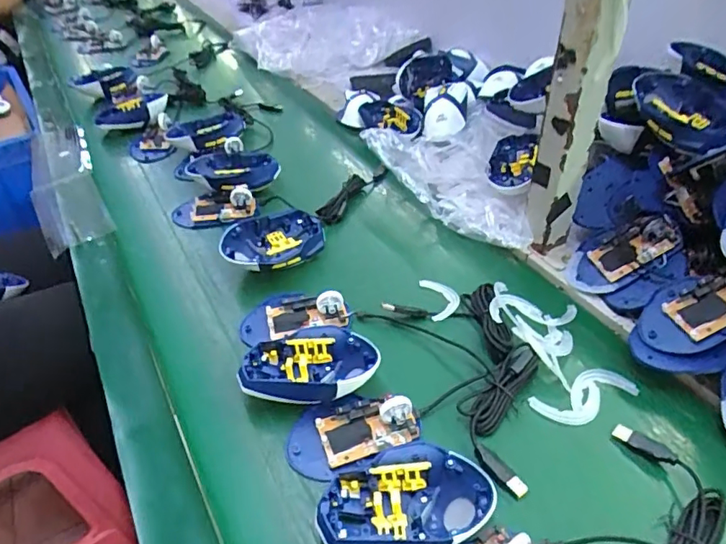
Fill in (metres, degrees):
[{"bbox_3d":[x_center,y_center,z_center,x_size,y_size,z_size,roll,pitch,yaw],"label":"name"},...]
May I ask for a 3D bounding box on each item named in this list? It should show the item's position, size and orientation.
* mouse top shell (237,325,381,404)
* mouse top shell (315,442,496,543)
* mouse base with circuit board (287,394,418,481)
[{"bbox_3d":[-0.048,0.087,0.472,0.121,0.041,0.077,-6,42,-7],"label":"mouse top shell"},{"bbox_3d":[0.027,0.167,0.374,0.122,0.038,0.078,-9,42,-11],"label":"mouse top shell"},{"bbox_3d":[-0.008,0.128,0.429,0.108,0.032,0.063,-7,42,-8],"label":"mouse base with circuit board"}]

